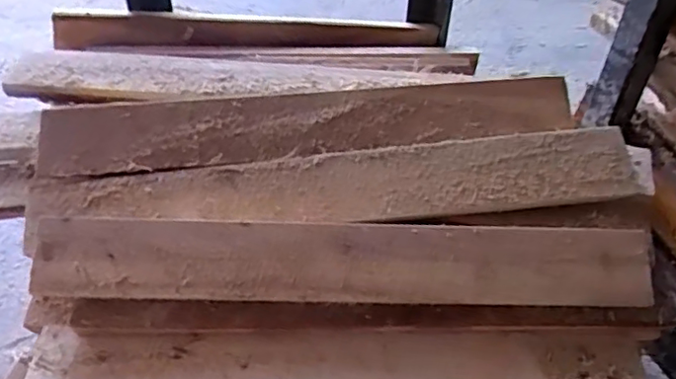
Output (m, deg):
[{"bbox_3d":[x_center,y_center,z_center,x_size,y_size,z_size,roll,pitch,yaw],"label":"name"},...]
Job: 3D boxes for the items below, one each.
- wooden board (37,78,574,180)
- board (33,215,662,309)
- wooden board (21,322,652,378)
[{"bbox_3d":[-0.029,-0.064,0.541,0.461,0.015,0.070,-6,72,-3],"label":"wooden board"},{"bbox_3d":[0.009,0.061,0.487,0.486,0.018,0.065,2,81,-3],"label":"board"},{"bbox_3d":[0.005,0.143,0.474,0.477,0.016,0.062,2,43,-1],"label":"wooden board"}]

